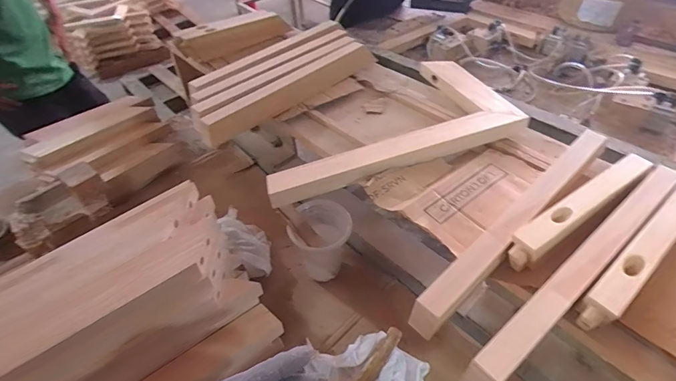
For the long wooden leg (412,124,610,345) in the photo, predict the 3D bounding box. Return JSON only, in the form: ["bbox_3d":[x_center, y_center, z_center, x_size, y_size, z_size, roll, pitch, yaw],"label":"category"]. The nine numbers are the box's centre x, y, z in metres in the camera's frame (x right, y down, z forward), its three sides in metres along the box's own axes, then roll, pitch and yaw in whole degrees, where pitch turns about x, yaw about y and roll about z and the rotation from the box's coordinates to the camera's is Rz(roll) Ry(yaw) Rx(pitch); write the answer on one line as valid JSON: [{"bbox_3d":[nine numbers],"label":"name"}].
[{"bbox_3d":[0.230,0.036,0.481,0.386,0.045,0.033,-34,52,-26],"label":"long wooden leg"}]

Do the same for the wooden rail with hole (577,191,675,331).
[{"bbox_3d":[0.349,0.062,0.427,0.255,0.034,0.030,-32,51,-24],"label":"wooden rail with hole"}]

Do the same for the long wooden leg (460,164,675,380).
[{"bbox_3d":[0.280,0.082,0.429,0.396,0.030,0.031,-32,51,-24],"label":"long wooden leg"}]

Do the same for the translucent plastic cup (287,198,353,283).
[{"bbox_3d":[-0.030,0.107,0.745,0.117,0.157,0.094,-6,45,-1],"label":"translucent plastic cup"}]

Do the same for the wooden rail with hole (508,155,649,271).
[{"bbox_3d":[0.308,0.020,0.477,0.254,0.038,0.032,-27,50,-21],"label":"wooden rail with hole"}]

